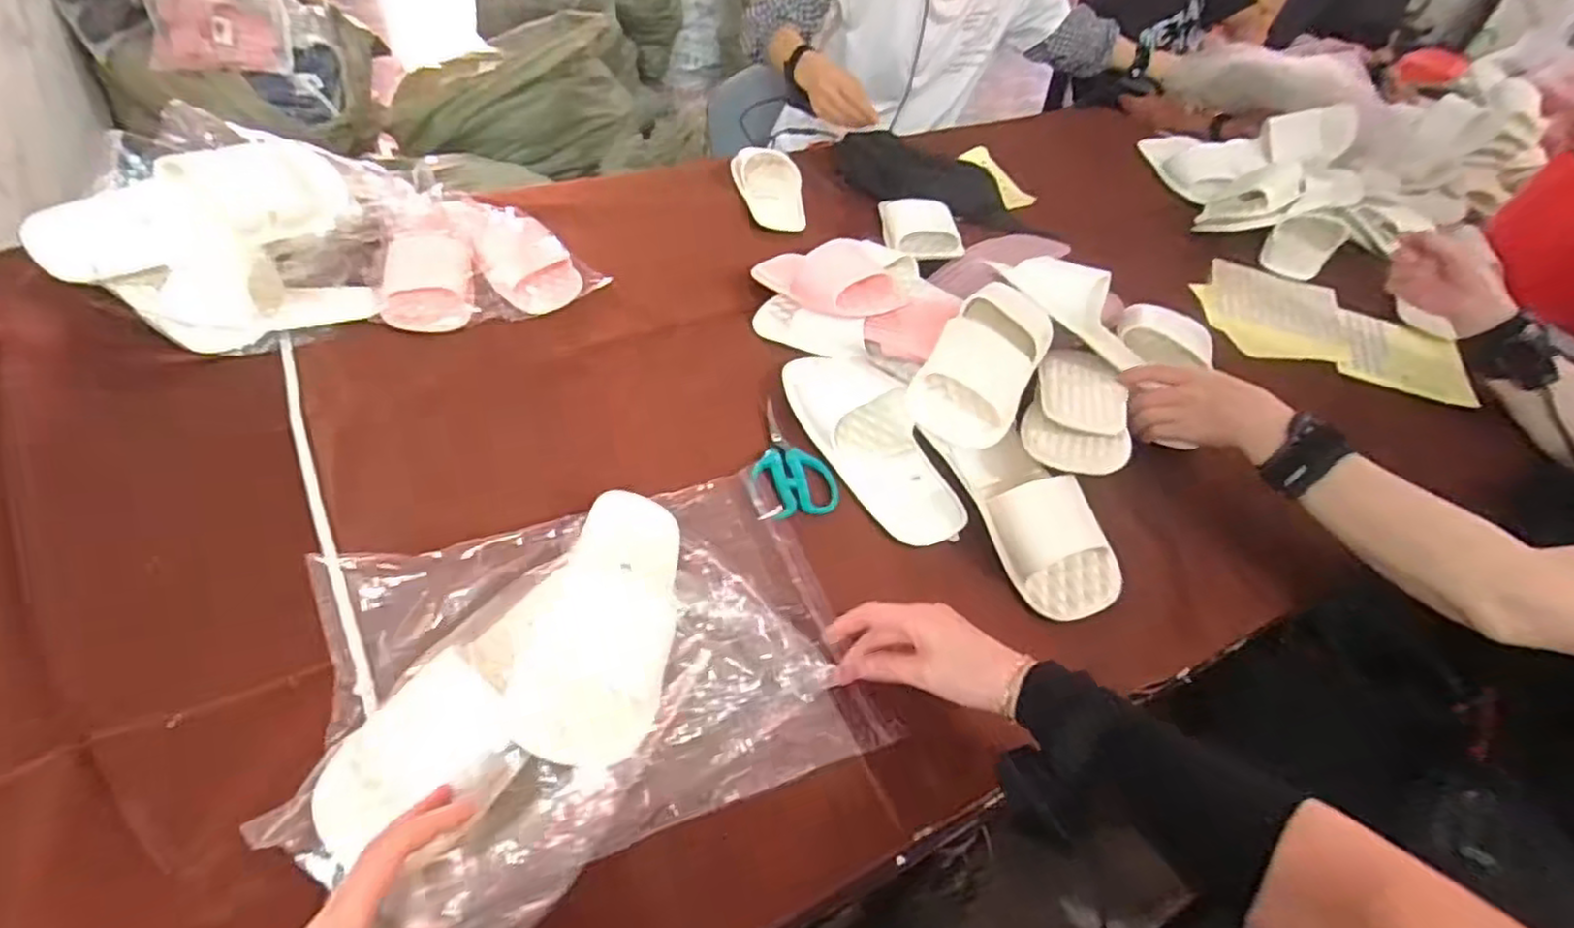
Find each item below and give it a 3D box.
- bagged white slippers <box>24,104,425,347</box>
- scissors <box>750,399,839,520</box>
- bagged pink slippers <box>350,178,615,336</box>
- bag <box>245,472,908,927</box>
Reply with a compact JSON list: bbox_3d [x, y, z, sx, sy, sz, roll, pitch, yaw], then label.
[{"bbox_3d":[-0.586,-0.253,0.767,0.299,0.141,0.213,-2,48,-9],"label":"bagged white slippers"},{"bbox_3d":[-0.001,-0.007,0.718,0.082,0.006,0.152,-5,49,-11],"label":"scissors"},{"bbox_3d":[-0.370,-0.258,0.861,0.252,0.097,0.205,-17,52,-21],"label":"bagged pink slippers"},{"bbox_3d":[-0.139,0.143,0.519,0.382,0.083,0.282,-22,54,-24],"label":"bag"}]

